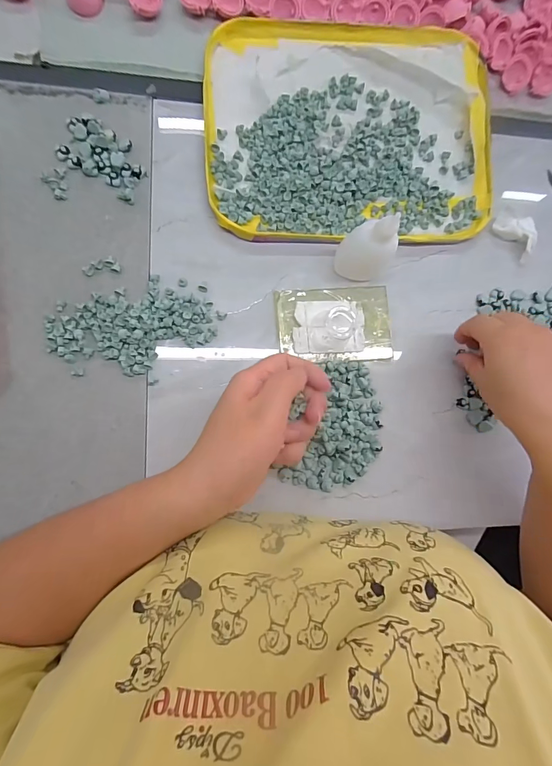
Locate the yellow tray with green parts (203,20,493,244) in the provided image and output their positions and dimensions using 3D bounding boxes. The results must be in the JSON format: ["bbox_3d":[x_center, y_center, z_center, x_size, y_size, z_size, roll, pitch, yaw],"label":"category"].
[{"bbox_3d":[0.073,-0.238,0.361,0.271,0.017,0.205,-4,87,-8],"label":"yellow tray with green parts"}]

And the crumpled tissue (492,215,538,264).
[{"bbox_3d":[0.239,-0.144,0.378,0.040,0.017,0.042,-1,87,-8],"label":"crumpled tissue"}]

